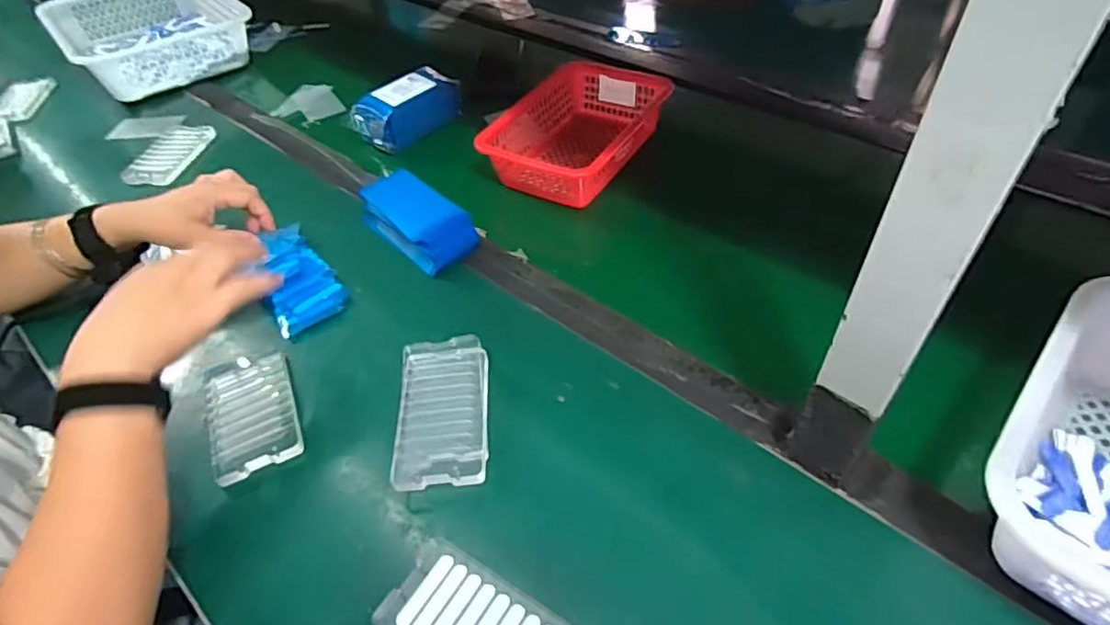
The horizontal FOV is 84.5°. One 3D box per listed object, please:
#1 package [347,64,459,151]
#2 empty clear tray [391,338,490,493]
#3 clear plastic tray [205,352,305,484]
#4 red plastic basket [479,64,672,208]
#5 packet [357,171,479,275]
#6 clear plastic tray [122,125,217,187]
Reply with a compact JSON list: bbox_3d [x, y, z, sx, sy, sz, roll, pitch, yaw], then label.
[{"bbox_3d":[-0.192,-0.267,0.797,0.061,0.053,0.132,31,57,30],"label":"package"},{"bbox_3d":[-0.089,0.074,0.489,0.070,0.021,0.143,-7,46,0],"label":"empty clear tray"},{"bbox_3d":[-0.259,0.082,0.523,0.068,0.013,0.125,-23,48,-14],"label":"clear plastic tray"},{"bbox_3d":[0.027,-0.216,0.742,0.146,0.062,0.229,24,54,26],"label":"red plastic basket"},{"bbox_3d":[-0.144,-0.098,0.643,0.069,0.047,0.134,-37,53,-25],"label":"packet"},{"bbox_3d":[-0.525,-0.211,0.834,0.070,0.022,0.134,1,47,8],"label":"clear plastic tray"}]

